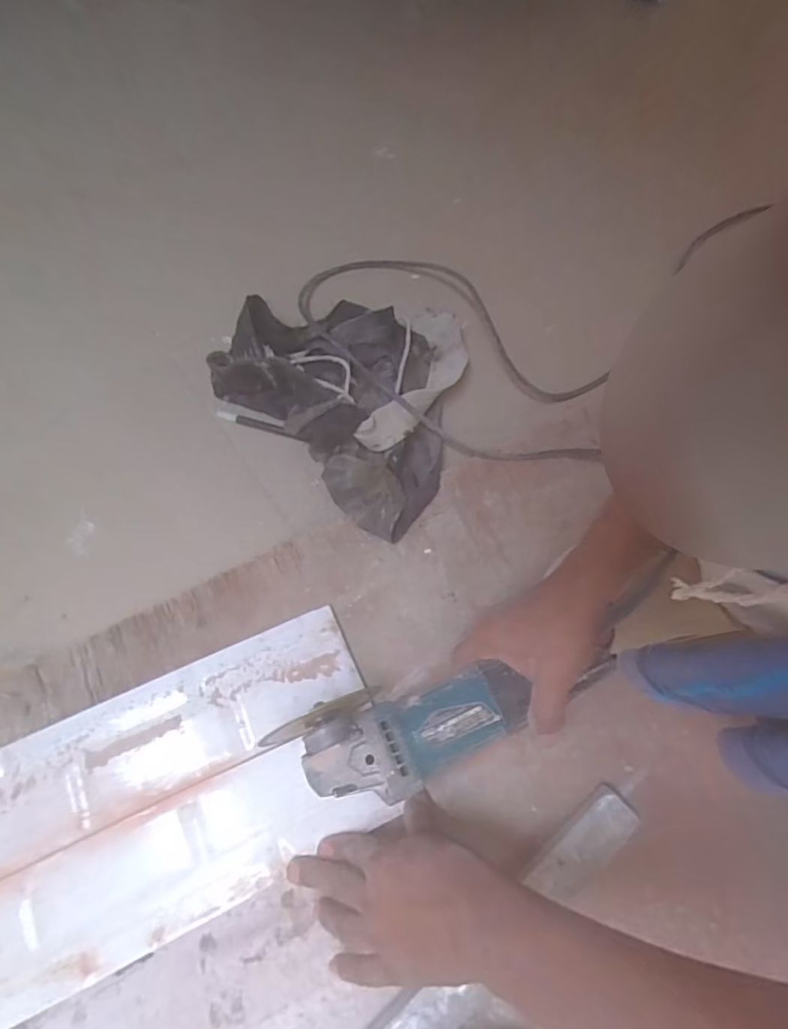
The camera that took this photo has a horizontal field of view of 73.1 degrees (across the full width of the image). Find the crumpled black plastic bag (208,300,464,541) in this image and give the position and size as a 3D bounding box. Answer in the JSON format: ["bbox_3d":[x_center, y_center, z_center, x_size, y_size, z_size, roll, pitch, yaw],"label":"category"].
[{"bbox_3d":[-0.064,-0.133,0.560,0.254,0.070,0.270,13,70,3],"label":"crumpled black plastic bag"}]

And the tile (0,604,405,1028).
[{"bbox_3d":[-0.202,0.234,0.422,0.384,0.005,0.181,-22,71,-11],"label":"tile"}]

